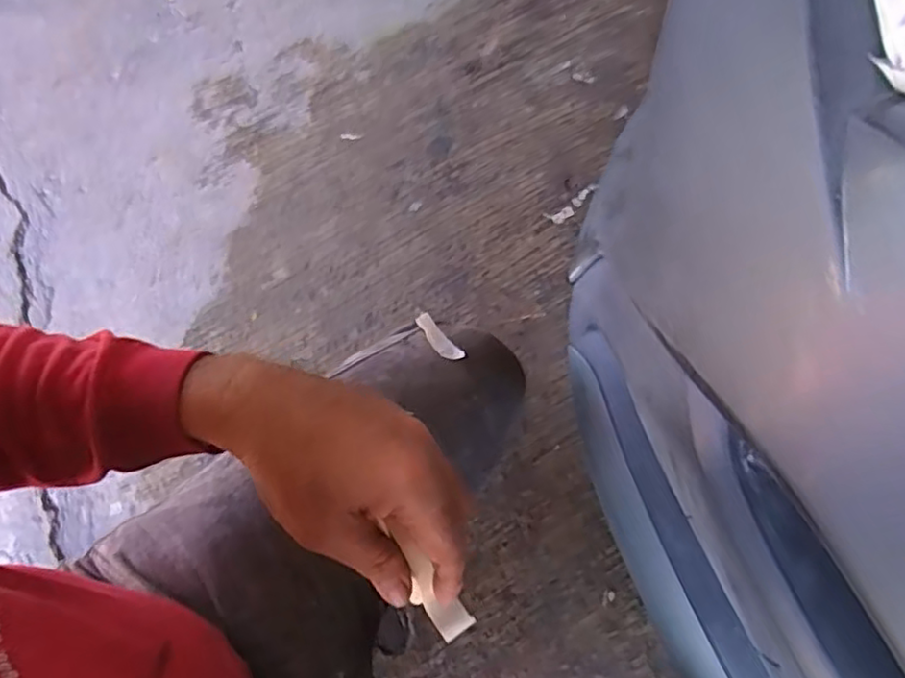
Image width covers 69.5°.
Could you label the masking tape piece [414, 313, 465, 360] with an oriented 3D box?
[{"bbox_3d":[-0.014,0.000,0.596,0.020,0.004,0.060,-28,59,-28],"label":"masking tape piece"}]

